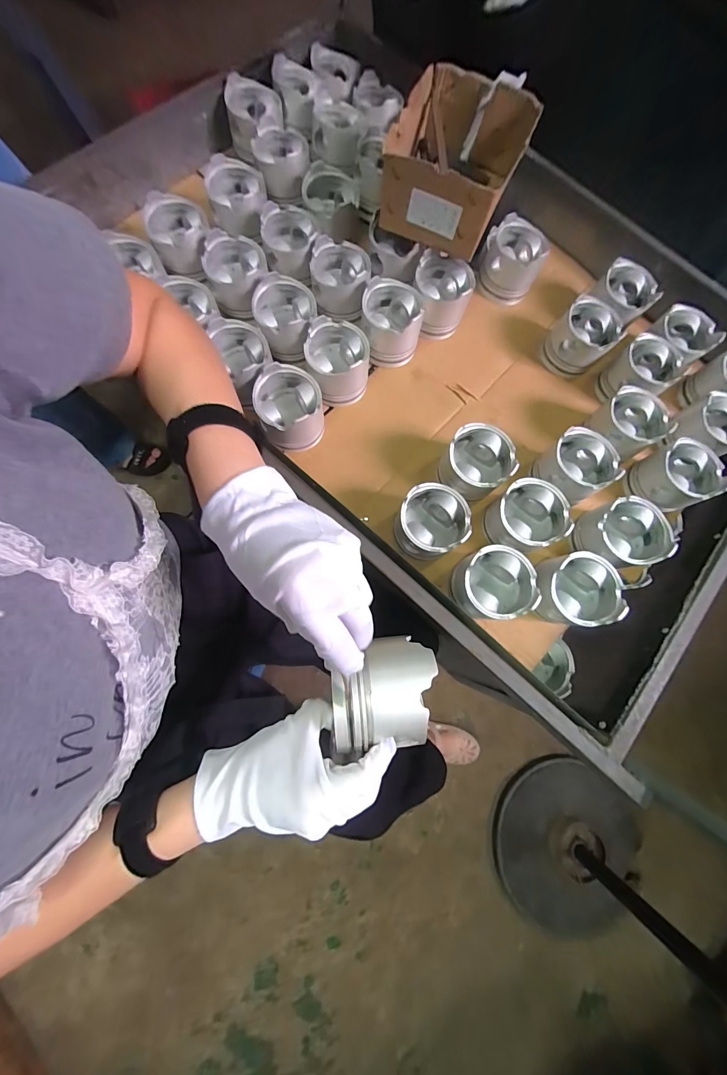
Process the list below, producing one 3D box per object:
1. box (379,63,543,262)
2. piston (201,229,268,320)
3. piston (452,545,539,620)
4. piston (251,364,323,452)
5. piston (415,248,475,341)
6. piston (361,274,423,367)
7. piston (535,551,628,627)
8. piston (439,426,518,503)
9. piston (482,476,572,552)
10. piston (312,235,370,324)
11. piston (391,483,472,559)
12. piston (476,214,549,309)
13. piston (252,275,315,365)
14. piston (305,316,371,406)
[{"bbox_3d":[0.135,-0.558,0.534,0.166,0.101,0.247,24,76,1],"label":"box"},{"bbox_3d":[-0.195,-0.405,0.555,0.090,0.062,0.097,-5,77,-6],"label":"piston"},{"bbox_3d":[0.170,0.066,0.482,0.092,0.092,0.094,1,77,-5],"label":"piston"},{"bbox_3d":[-0.106,-0.181,0.516,0.091,0.086,0.099,1,77,-5],"label":"piston"},{"bbox_3d":[0.122,-0.387,0.583,0.091,0.081,0.105,11,76,-2],"label":"piston"},{"bbox_3d":[0.042,-0.335,0.562,0.091,0.081,0.094,4,76,-4],"label":"piston"},{"bbox_3d":[0.278,0.071,0.484,0.098,0.089,0.094,6,76,-3],"label":"piston"},{"bbox_3d":[0.160,-0.102,0.515,0.090,0.081,0.089,1,77,-5],"label":"piston"},{"bbox_3d":[0.223,-0.028,0.494,0.100,0.066,0.094,1,77,-5],"label":"piston"},{"bbox_3d":[-0.038,-0.406,0.569,0.091,0.066,0.099,6,76,-3],"label":"piston"},{"bbox_3d":[0.092,-0.017,0.491,0.089,0.078,0.089,1,77,-5],"label":"piston"},{"bbox_3d":[0.249,-0.482,0.619,0.114,0.073,0.103,28,76,2],"label":"piston"},{"bbox_3d":[-0.118,-0.328,0.544,0.090,0.063,0.104,-1,77,-5],"label":"piston"},{"bbox_3d":[-0.038,-0.261,0.535,0.089,0.082,0.089,1,77,-5],"label":"piston"}]

